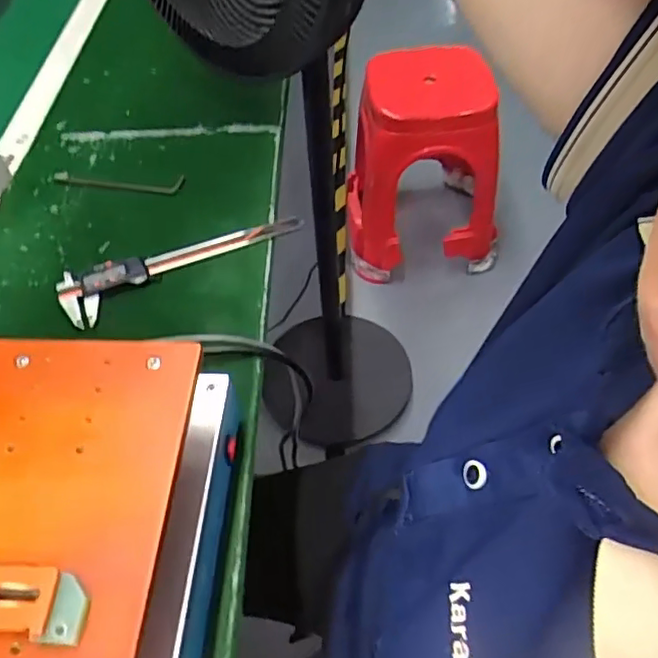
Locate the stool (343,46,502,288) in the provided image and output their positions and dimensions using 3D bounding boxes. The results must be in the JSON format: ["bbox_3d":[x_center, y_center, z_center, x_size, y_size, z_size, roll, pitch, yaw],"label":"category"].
[{"bbox_3d":[0.225,-0.409,1.458,0.354,0.495,0.354,-1,53,3],"label":"stool"}]

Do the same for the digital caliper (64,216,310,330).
[{"bbox_3d":[-0.137,-0.067,0.575,0.235,0.016,0.062,-21,55,-12],"label":"digital caliper"}]

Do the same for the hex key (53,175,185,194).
[{"bbox_3d":[-0.234,-0.161,0.661,0.152,0.008,0.019,4,53,9],"label":"hex key"}]

